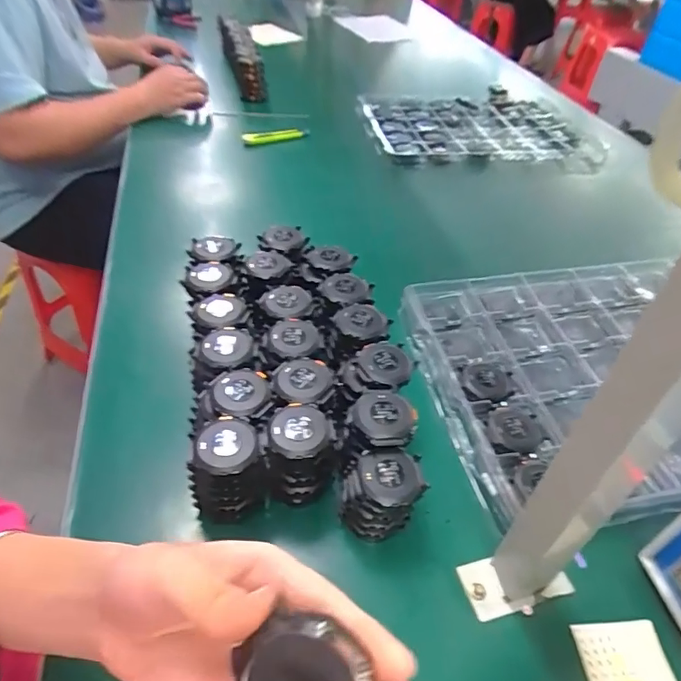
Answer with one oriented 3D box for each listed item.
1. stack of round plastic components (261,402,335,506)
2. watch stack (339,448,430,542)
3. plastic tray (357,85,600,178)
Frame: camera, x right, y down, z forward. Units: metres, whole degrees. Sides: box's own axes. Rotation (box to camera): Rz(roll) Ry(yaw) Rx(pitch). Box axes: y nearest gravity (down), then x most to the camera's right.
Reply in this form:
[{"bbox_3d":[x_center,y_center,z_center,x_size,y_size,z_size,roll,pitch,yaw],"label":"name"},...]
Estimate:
[{"bbox_3d":[-0.034,0.092,0.401,0.054,0.070,0.052,-4,45,-9],"label":"stack of round plastic components"},{"bbox_3d":[0.031,0.123,0.391,0.060,0.068,0.046,4,44,0],"label":"watch stack"},{"bbox_3d":[0.269,-0.450,1.047,0.445,0.035,0.337,-1,44,-5],"label":"plastic tray"}]

